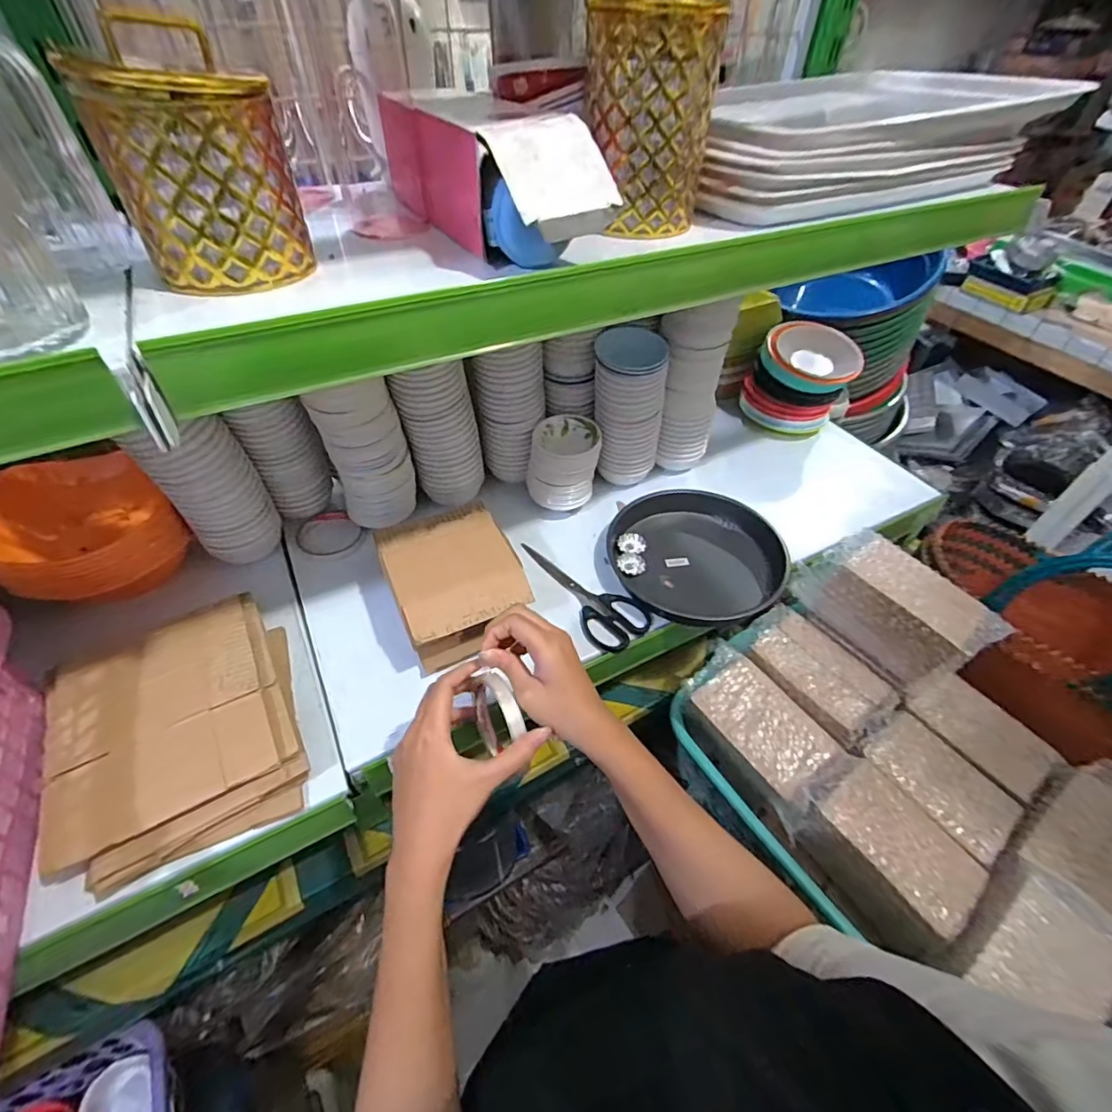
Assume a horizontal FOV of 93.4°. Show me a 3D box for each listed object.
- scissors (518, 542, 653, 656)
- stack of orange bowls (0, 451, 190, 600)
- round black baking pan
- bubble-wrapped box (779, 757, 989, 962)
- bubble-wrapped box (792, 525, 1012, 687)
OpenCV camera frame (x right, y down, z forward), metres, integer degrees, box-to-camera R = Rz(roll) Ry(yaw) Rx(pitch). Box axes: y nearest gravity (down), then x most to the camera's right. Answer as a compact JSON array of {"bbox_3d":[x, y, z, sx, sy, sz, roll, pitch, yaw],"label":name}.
[{"bbox_3d":[0.036,0.035,0.637,0.075,0.017,0.183,-25,54,-24],"label":"scissors"},{"bbox_3d":[-0.527,-0.028,0.589,0.154,0.114,0.130,-27,55,-25],"label":"stack of orange bowls"},{"bbox_3d":[0.167,-0.007,0.655,0.189,0.047,0.193,2,48,-2],"label":"round black baking pan"},{"bbox_3d":[0.317,0.296,0.525,0.100,0.091,0.147,-31,56,-27],"label":"bubble-wrapped box"},{"bbox_3d":[0.375,0.064,0.595,0.081,0.103,0.171,-27,54,-25],"label":"bubble-wrapped box"}]

